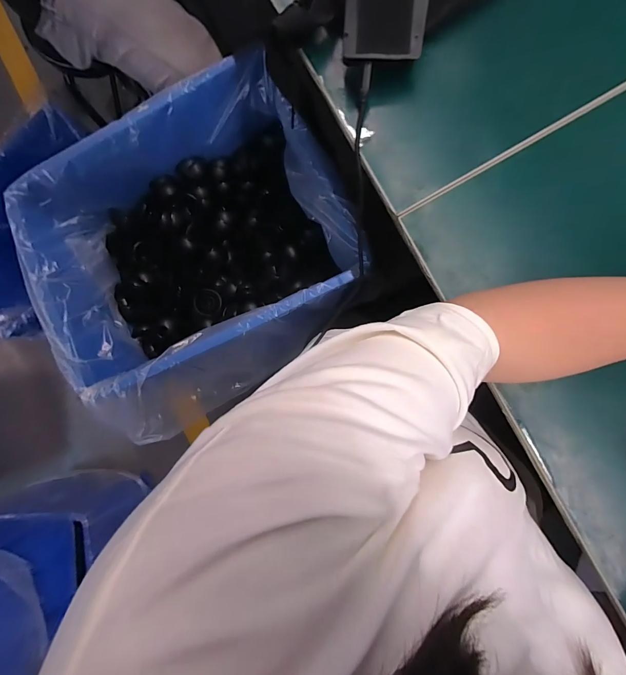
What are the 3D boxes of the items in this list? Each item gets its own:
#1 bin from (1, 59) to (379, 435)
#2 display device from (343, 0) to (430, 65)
[{"bbox_3d":[-0.217,-0.149,0.643,0.535,0.225,0.464,-28,86,6],"label":"bin"},{"bbox_3d":[0.065,-0.294,0.288,0.071,0.010,0.079,3,118,3],"label":"display device"}]

